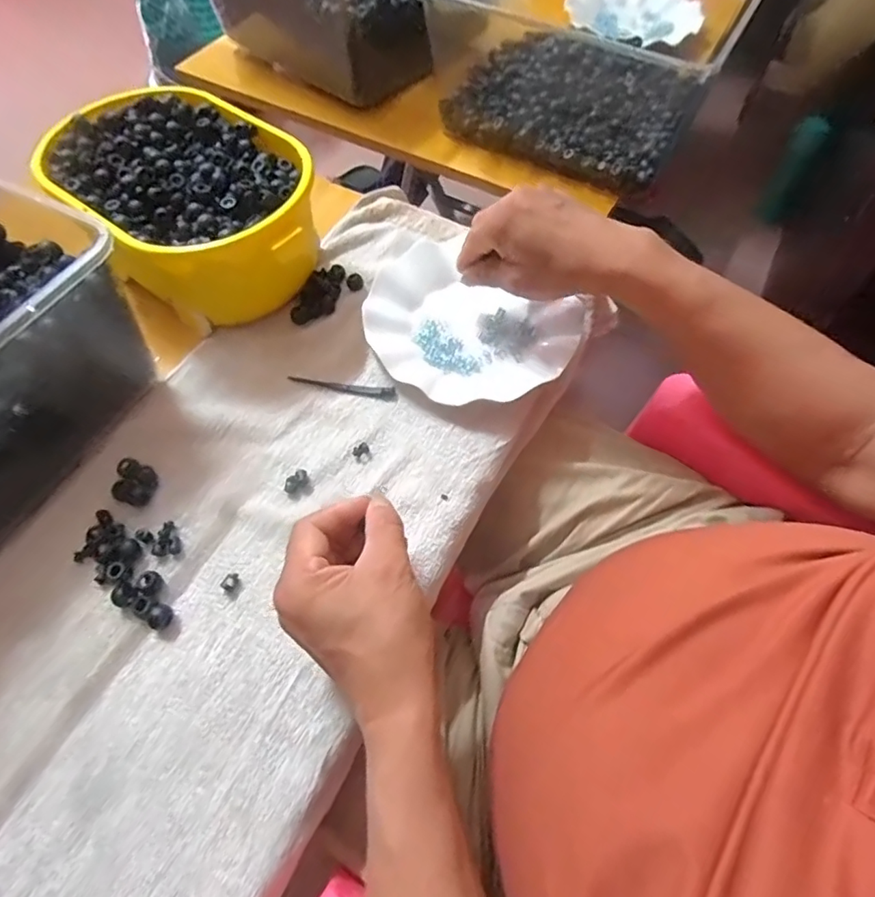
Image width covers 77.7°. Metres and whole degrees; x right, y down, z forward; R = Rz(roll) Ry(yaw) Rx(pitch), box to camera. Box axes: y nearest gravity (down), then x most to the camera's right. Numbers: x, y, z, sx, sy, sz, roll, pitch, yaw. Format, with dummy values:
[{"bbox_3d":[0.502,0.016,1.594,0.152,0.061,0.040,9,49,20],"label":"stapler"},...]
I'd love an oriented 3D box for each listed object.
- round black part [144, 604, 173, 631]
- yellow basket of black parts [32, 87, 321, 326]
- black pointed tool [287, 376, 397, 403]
[{"bbox_3d":[-0.183,0.110,0.357,0.017,0.012,0.015,26,63,14],"label":"round black part"},{"bbox_3d":[-0.202,-0.197,0.473,0.239,0.104,0.166,37,67,19],"label":"yellow basket of black parts"},{"bbox_3d":[-0.078,-0.052,0.451,0.092,0.005,0.011,12,61,7],"label":"black pointed tool"}]

